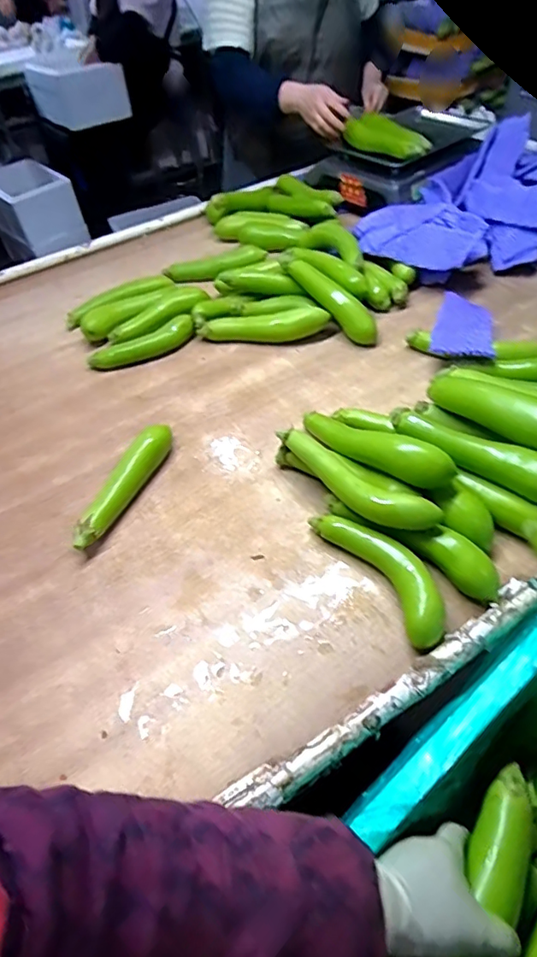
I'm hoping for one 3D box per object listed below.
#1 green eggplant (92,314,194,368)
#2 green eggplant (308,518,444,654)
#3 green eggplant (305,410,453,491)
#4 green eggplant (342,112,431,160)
[{"bbox_3d":[-0.227,-0.242,0.954,0.195,0.038,0.047,-24,51,-14],"label":"green eggplant"},{"bbox_3d":[0.131,0.103,0.611,0.070,0.042,0.203,-27,52,-16],"label":"green eggplant"},{"bbox_3d":[0.127,-0.046,0.681,0.230,0.067,0.043,34,61,30],"label":"green eggplant"},{"bbox_3d":[0.255,-0.749,1.143,0.184,0.065,0.054,31,59,28],"label":"green eggplant"}]

